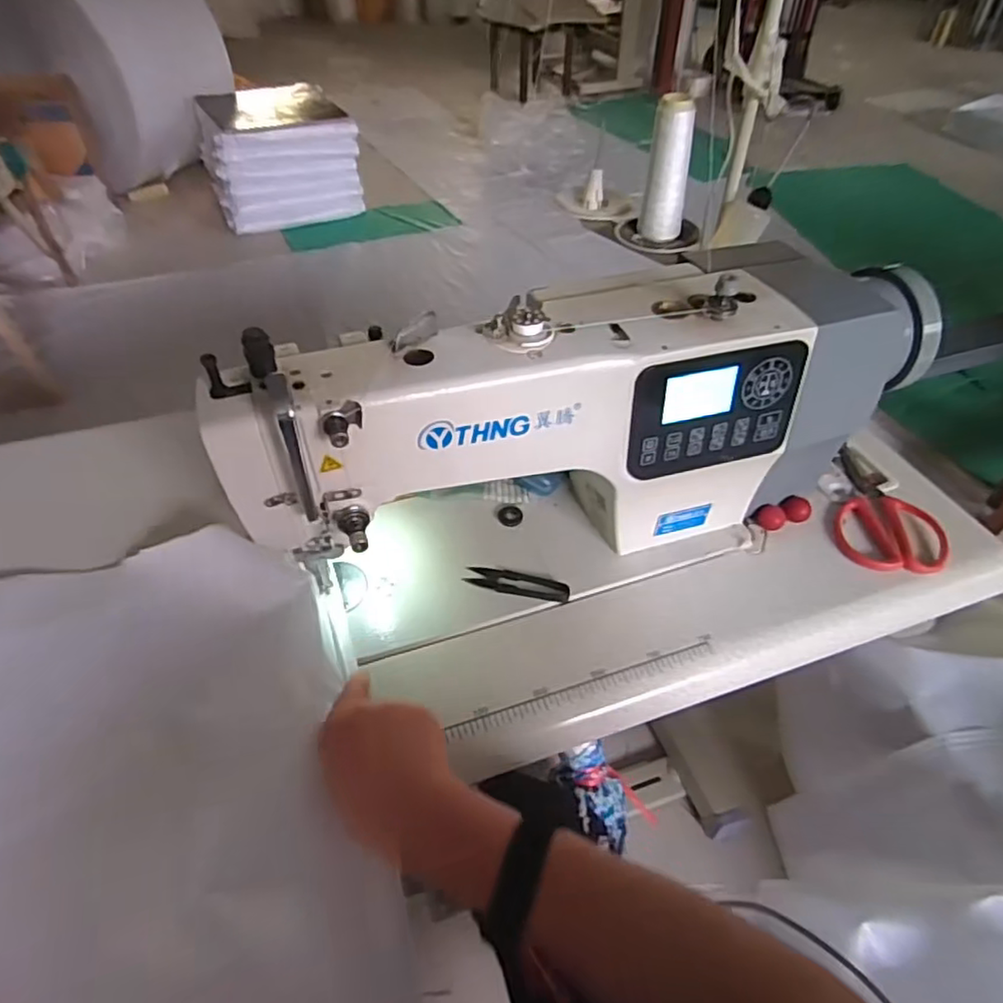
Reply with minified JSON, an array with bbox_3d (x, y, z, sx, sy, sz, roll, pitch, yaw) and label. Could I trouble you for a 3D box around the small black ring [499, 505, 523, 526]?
[{"bbox_3d":[0.009,0.015,0.657,0.025,0.006,0.027,0,47,0],"label":"small black ring"}]

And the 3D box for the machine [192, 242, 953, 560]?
[{"bbox_3d":[0.084,-0.072,0.559,0.597,0.218,0.141,-13,48,-13],"label":"machine"}]

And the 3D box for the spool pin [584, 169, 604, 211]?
[{"bbox_3d":[0.138,-0.464,0.953,0.028,0.055,0.025,5,47,4],"label":"spool pin"}]

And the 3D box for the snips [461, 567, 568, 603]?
[{"bbox_3d":[0.015,0.076,0.596,0.096,0.006,0.024,11,47,10],"label":"snips"}]

